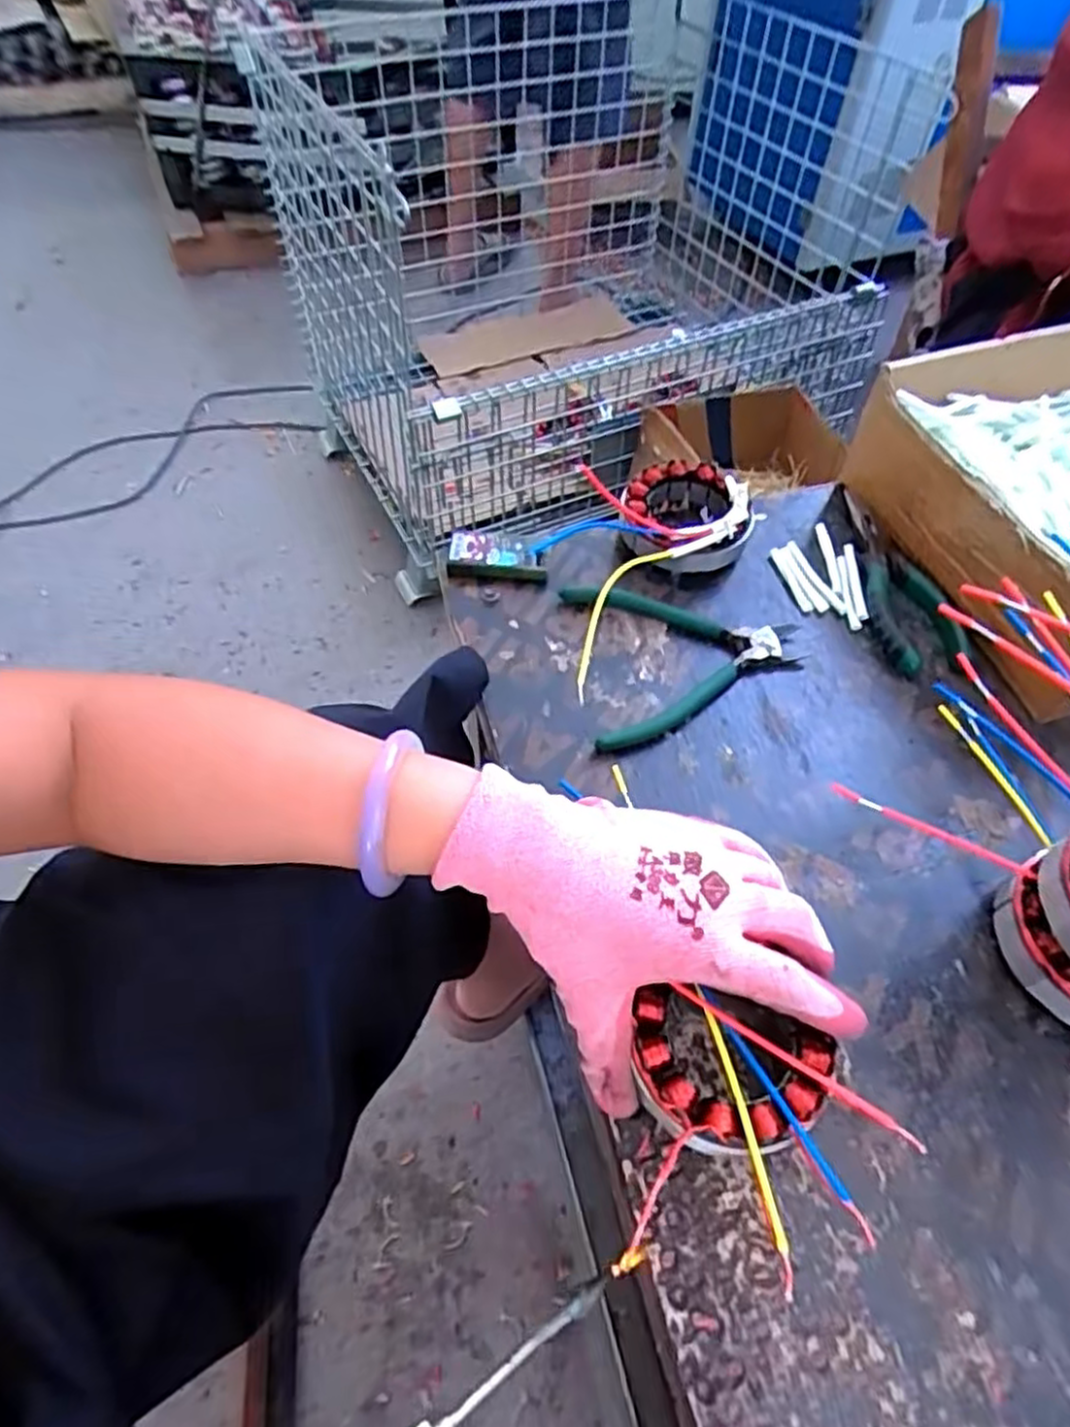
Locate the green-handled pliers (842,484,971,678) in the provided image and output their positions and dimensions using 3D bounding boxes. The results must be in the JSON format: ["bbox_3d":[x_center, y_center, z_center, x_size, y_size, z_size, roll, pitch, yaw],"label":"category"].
[{"bbox_3d":[0.239,-0.091,0.506,0.062,0.016,0.155,-6,55,-7],"label":"green-handled pliers"}]

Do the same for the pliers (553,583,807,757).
[{"bbox_3d":[0.095,-0.036,0.460,0.138,0.014,0.115,-6,55,-7],"label":"pliers"}]

